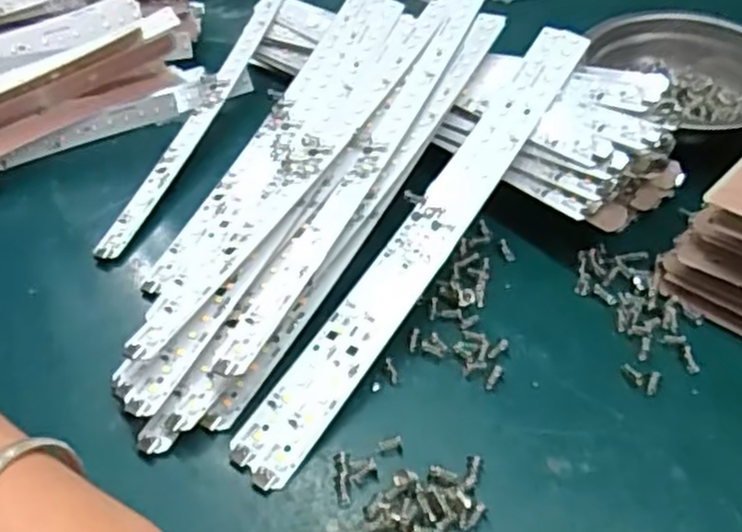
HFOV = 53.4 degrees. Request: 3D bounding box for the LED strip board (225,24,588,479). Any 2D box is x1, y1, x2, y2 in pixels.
[{"bbox_3d":[0.027,-0.018,0.358,0.031,0.010,0.277,24,66,29],"label":"LED strip board"}]

